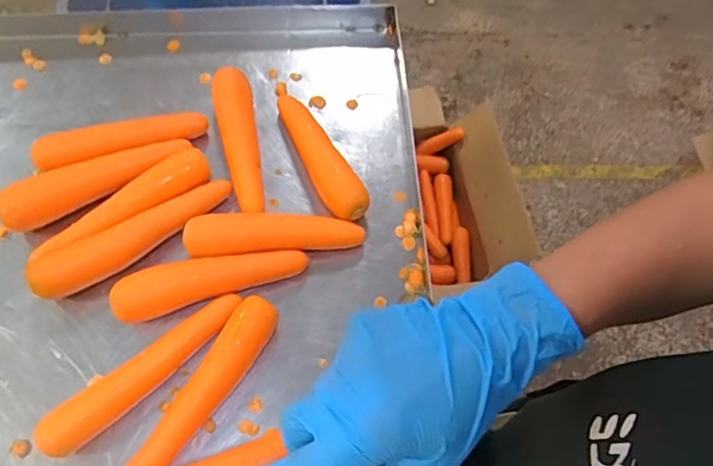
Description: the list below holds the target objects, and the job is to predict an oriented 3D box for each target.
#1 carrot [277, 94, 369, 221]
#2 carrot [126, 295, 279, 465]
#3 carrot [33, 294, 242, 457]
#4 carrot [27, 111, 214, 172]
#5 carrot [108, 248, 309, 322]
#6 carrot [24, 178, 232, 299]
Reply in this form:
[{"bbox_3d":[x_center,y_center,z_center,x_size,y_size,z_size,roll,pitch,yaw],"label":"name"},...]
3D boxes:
[{"bbox_3d":[-0.043,-0.087,0.604,0.042,0.042,0.176,-27,70,-13],"label":"carrot"},{"bbox_3d":[-0.132,0.143,0.509,0.041,0.038,0.187,27,68,9],"label":"carrot"},{"bbox_3d":[-0.187,0.126,0.512,0.196,0.034,0.036,-36,72,-16],"label":"carrot"},{"bbox_3d":[-0.249,-0.100,0.606,0.175,0.039,0.029,-18,68,-10],"label":"carrot"},{"bbox_3d":[-0.142,0.042,0.548,0.185,0.040,0.048,-17,68,-9],"label":"carrot"},{"bbox_3d":[-0.216,0.005,0.561,0.201,0.035,0.043,-28,70,-14],"label":"carrot"}]

